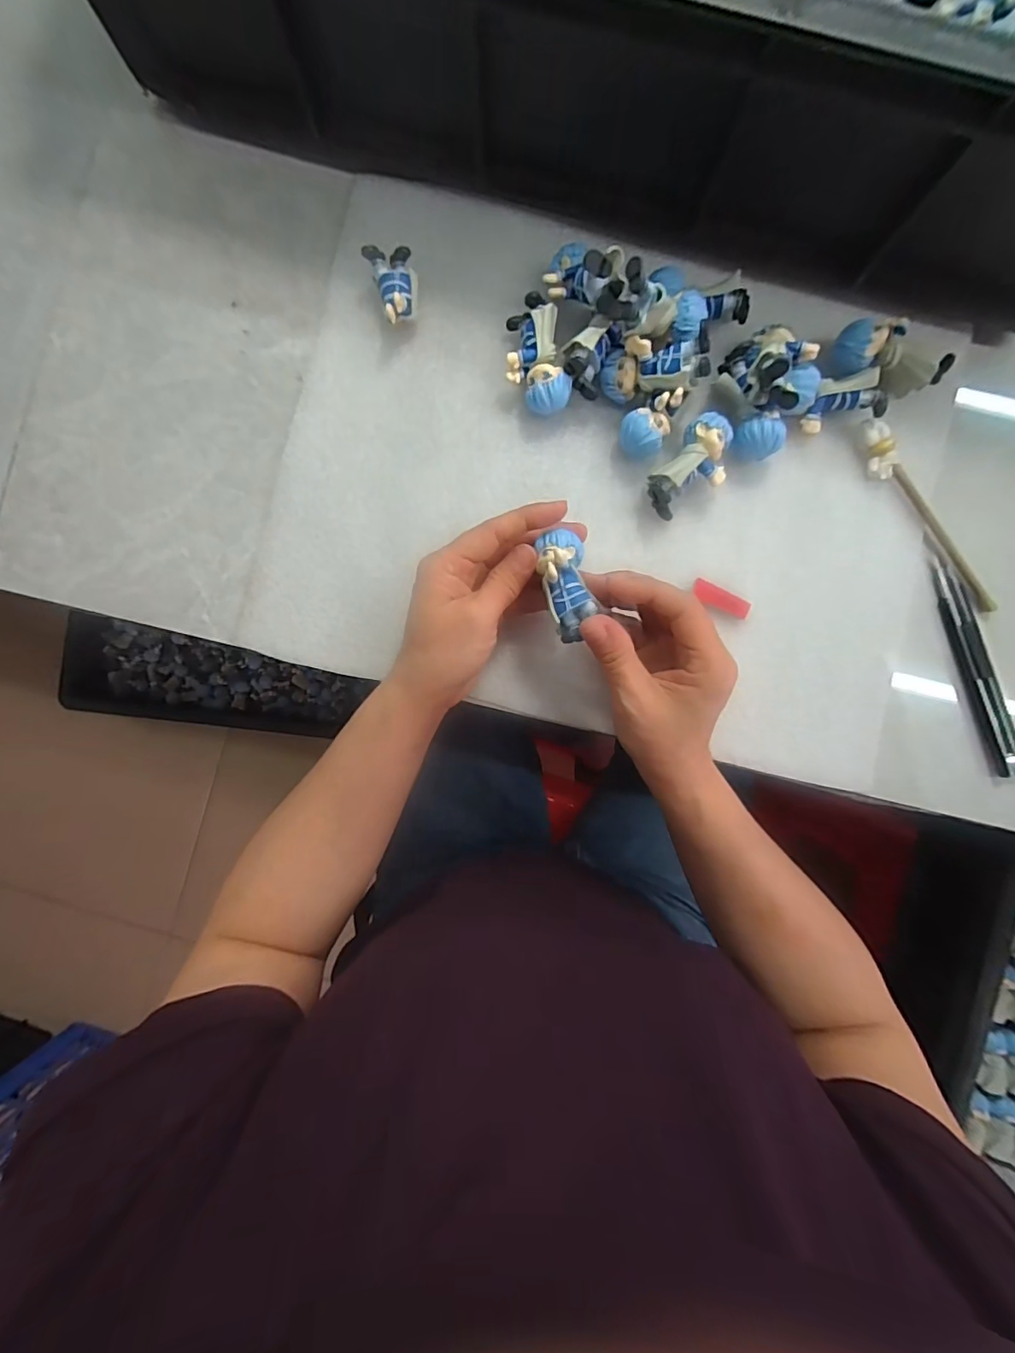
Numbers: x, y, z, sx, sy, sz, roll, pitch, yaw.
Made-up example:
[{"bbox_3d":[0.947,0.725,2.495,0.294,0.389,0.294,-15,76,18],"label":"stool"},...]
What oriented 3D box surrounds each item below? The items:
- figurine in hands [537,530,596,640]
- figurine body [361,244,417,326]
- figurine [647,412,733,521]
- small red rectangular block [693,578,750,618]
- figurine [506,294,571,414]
[{"bbox_3d":[0.031,-0.049,0.274,0.024,0.018,0.060,-9,85,0],"label":"figurine in hands"},{"bbox_3d":[-0.066,-0.235,0.319,0.026,0.026,0.047,-19,88,-1],"label":"figurine body"},{"bbox_3d":[0.112,-0.125,0.319,0.035,0.029,0.059,38,88,1],"label":"figurine"},{"bbox_3d":[0.133,-0.048,0.326,0.036,0.011,0.012,28,88,1],"label":"small red rectangular block"},{"bbox_3d":[0.016,-0.192,0.319,0.033,0.028,0.065,-11,88,-1],"label":"figurine"}]

